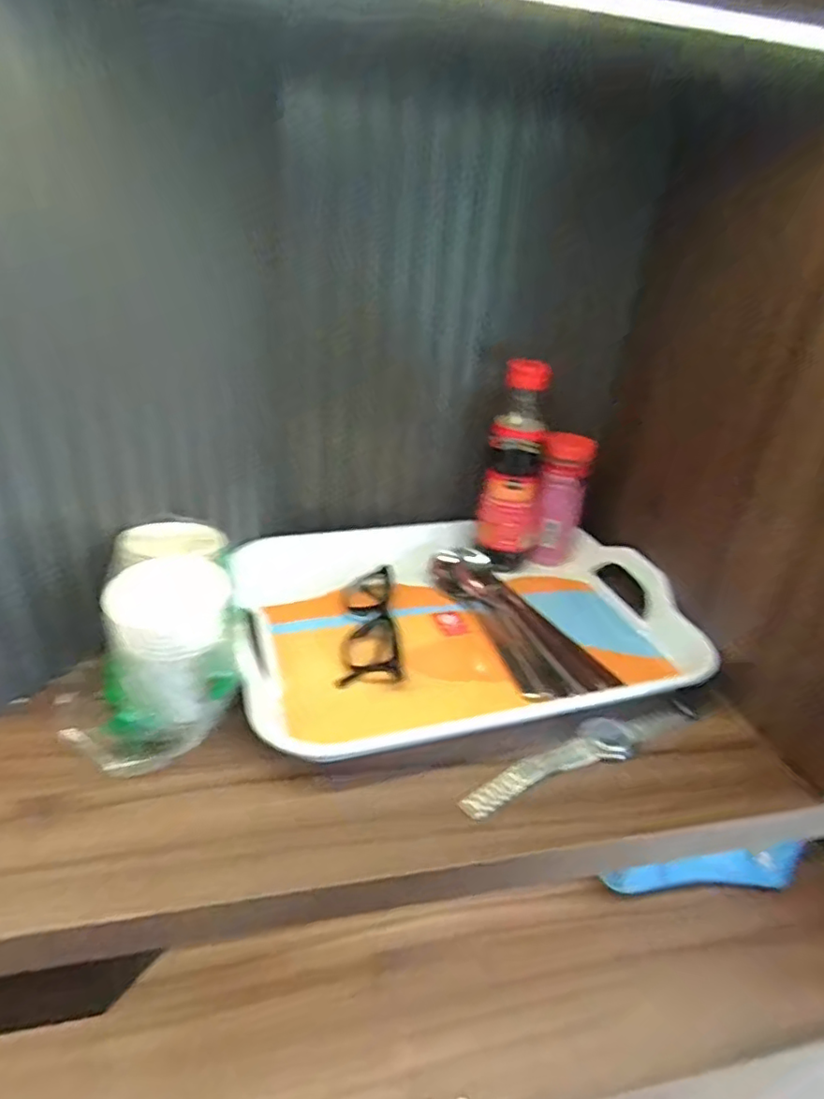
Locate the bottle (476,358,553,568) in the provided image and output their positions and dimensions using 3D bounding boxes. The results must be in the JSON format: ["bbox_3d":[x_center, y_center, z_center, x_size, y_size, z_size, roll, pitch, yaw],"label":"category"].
[{"bbox_3d":[0.100,-0.073,0.598,0.062,0.196,0.056,10,30,9],"label":"bottle"}]

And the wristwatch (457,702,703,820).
[{"bbox_3d":[0.125,0.139,0.433,0.202,0.011,0.032,-12,34,-28],"label":"wristwatch"}]

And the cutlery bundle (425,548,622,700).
[{"bbox_3d":[0.090,0.058,0.543,0.075,0.021,0.190,-10,33,-24],"label":"cutlery bundle"}]

